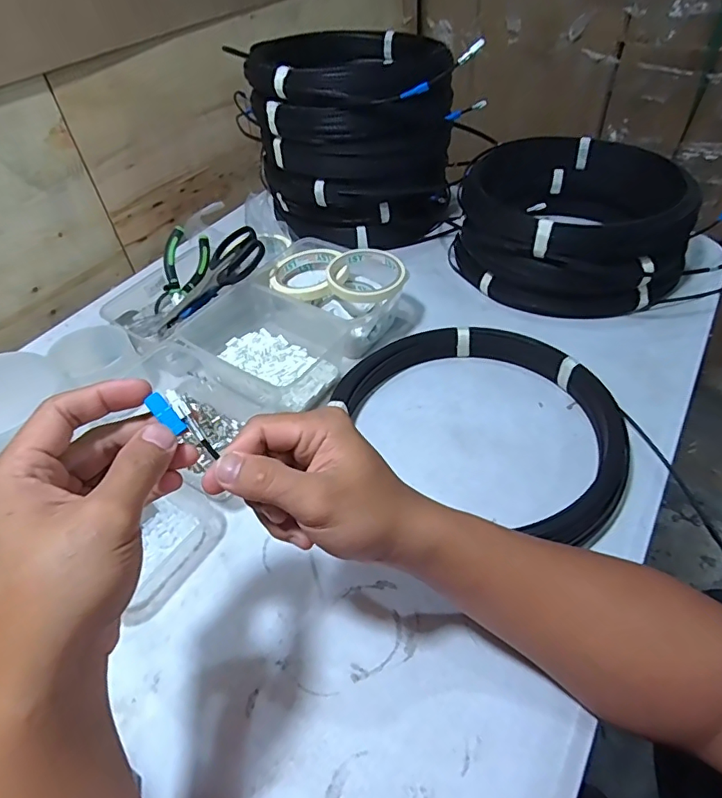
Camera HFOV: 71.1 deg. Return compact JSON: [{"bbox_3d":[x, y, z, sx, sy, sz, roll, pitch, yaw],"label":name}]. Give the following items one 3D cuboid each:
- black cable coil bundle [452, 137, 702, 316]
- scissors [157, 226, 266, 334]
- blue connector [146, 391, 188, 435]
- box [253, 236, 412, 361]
[{"bbox_3d":[0.273,-0.235,0.673,0.272,0.122,0.262,6,47,12],"label":"black cable coil bundle"},{"bbox_3d":[-0.190,-0.149,0.636,0.171,0.026,0.066,-36,47,14],"label":"scissors"},{"bbox_3d":[-0.103,0.008,0.268,0.026,0.004,0.009,45,60,-1],"label":"blue connector"},{"bbox_3d":[-0.042,-0.141,0.642,0.190,0.083,0.123,32,57,31],"label":"box"}]

